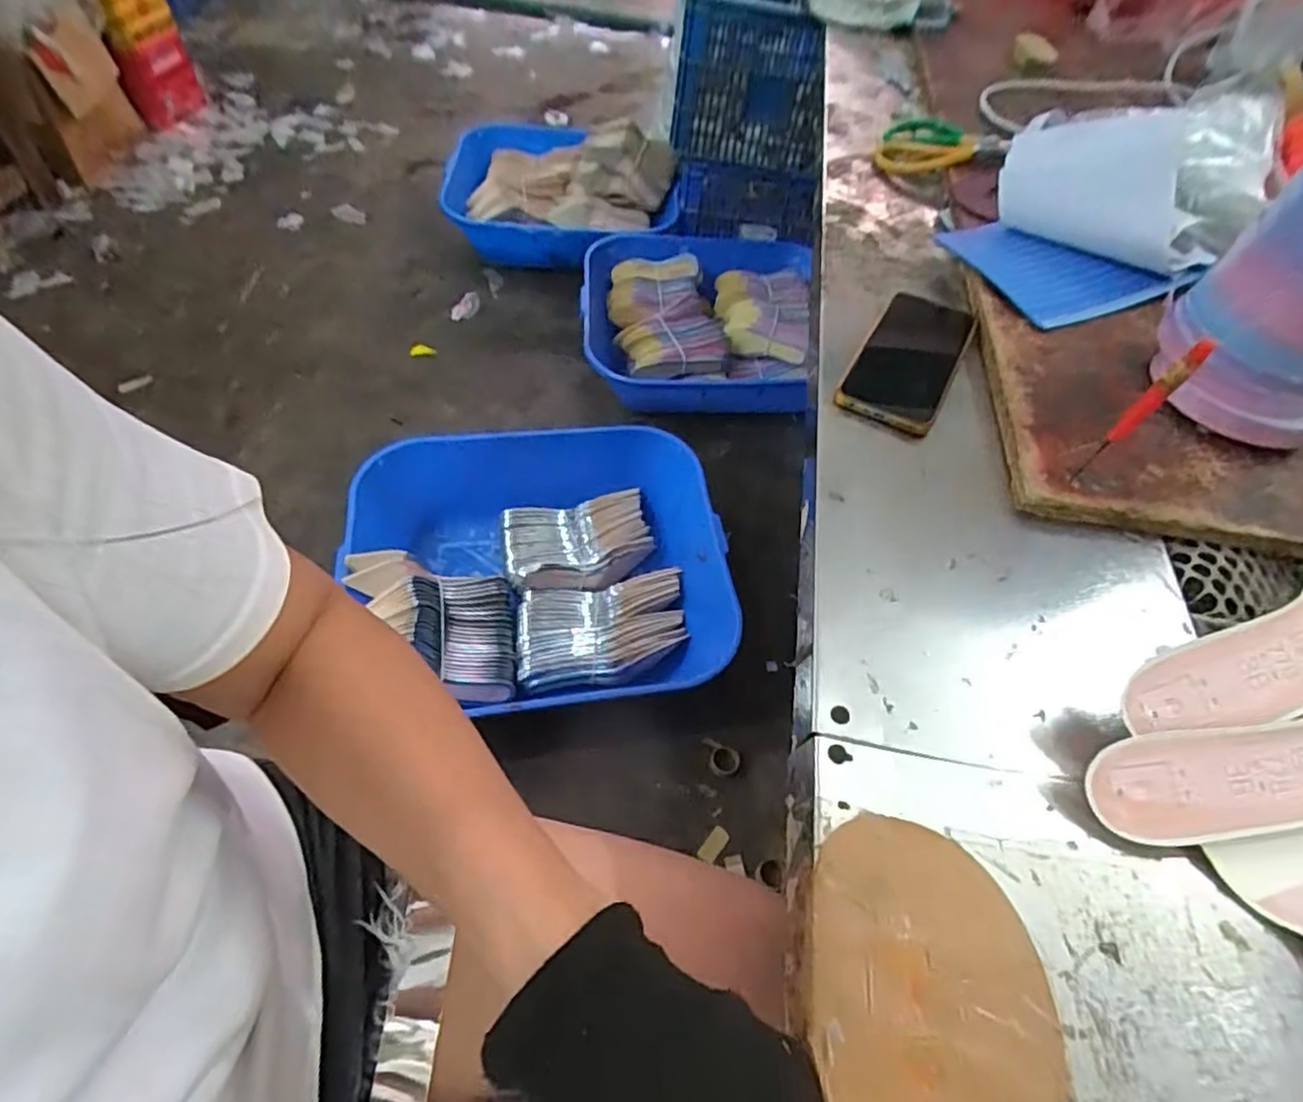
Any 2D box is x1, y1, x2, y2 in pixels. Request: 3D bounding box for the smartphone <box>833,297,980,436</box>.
[{"bbox_3d":[0.210,-0.162,0.545,0.075,0.007,0.171,25,60,15],"label":"smartphone"}]

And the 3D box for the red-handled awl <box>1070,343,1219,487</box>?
[{"bbox_3d":[0.289,-0.075,0.409,0.012,0.126,0.014,-37,65,-27],"label":"red-handled awl"}]

